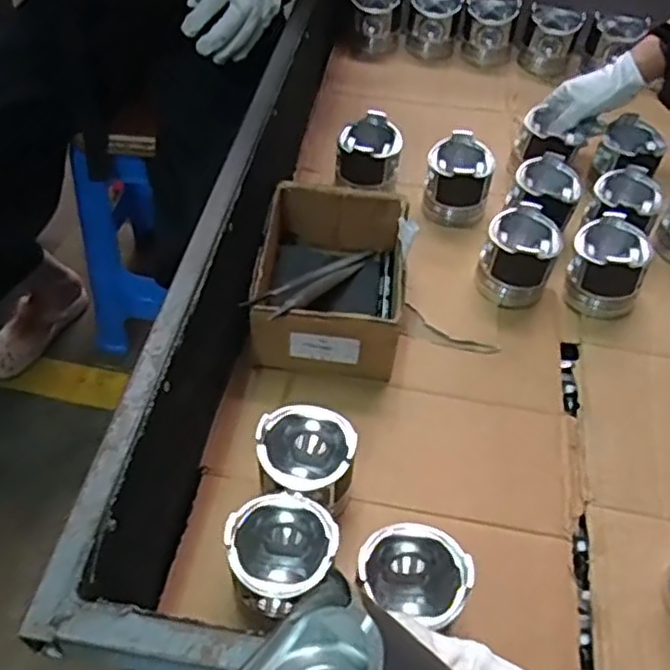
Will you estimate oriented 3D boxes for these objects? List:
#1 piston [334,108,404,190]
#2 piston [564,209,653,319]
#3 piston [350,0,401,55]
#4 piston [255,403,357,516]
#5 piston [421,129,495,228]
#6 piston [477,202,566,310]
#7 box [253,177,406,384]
[{"bbox_3d":[0.043,-0.227,0.888,0.079,0.082,0.080,11,50,5],"label":"piston"},{"bbox_3d":[0.310,-0.077,0.788,0.085,0.086,0.081,19,51,11],"label":"piston"},{"bbox_3d":[0.066,-0.517,1.121,0.083,0.084,0.072,3,50,-1],"label":"piston"},{"bbox_3d":[-0.026,0.114,0.609,0.080,0.082,0.080,9,50,4],"label":"piston"},{"bbox_3d":[0.154,-0.194,0.865,0.080,0.084,0.078,8,50,3],"label":"piston"},{"bbox_3d":[0.210,-0.086,0.793,0.080,0.091,0.085,25,53,17],"label":"piston"},{"bbox_3d":[-0.004,-0.061,0.742,0.147,0.091,0.199,5,50,0],"label":"box"}]

